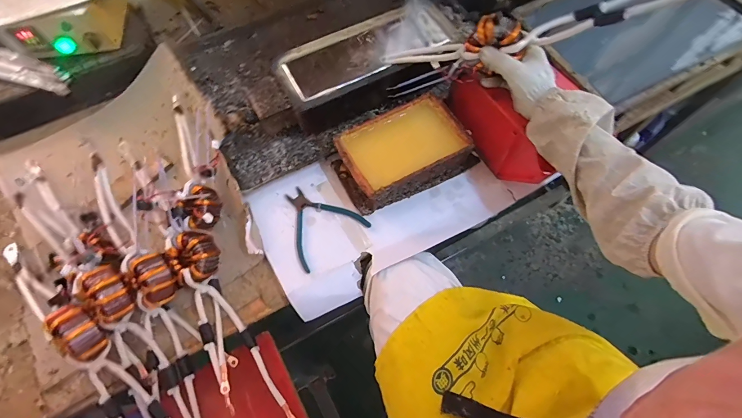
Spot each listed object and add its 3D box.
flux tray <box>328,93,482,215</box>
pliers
[{"bbox_3d":[0.056,-0.097,0.605,0.226,0.069,0.132,-27,67,-11],"label":"flux tray"},{"bbox_3d":[-0.092,0.017,0.590,0.123,0.010,0.132,-37,69,-15],"label":"pliers"}]

